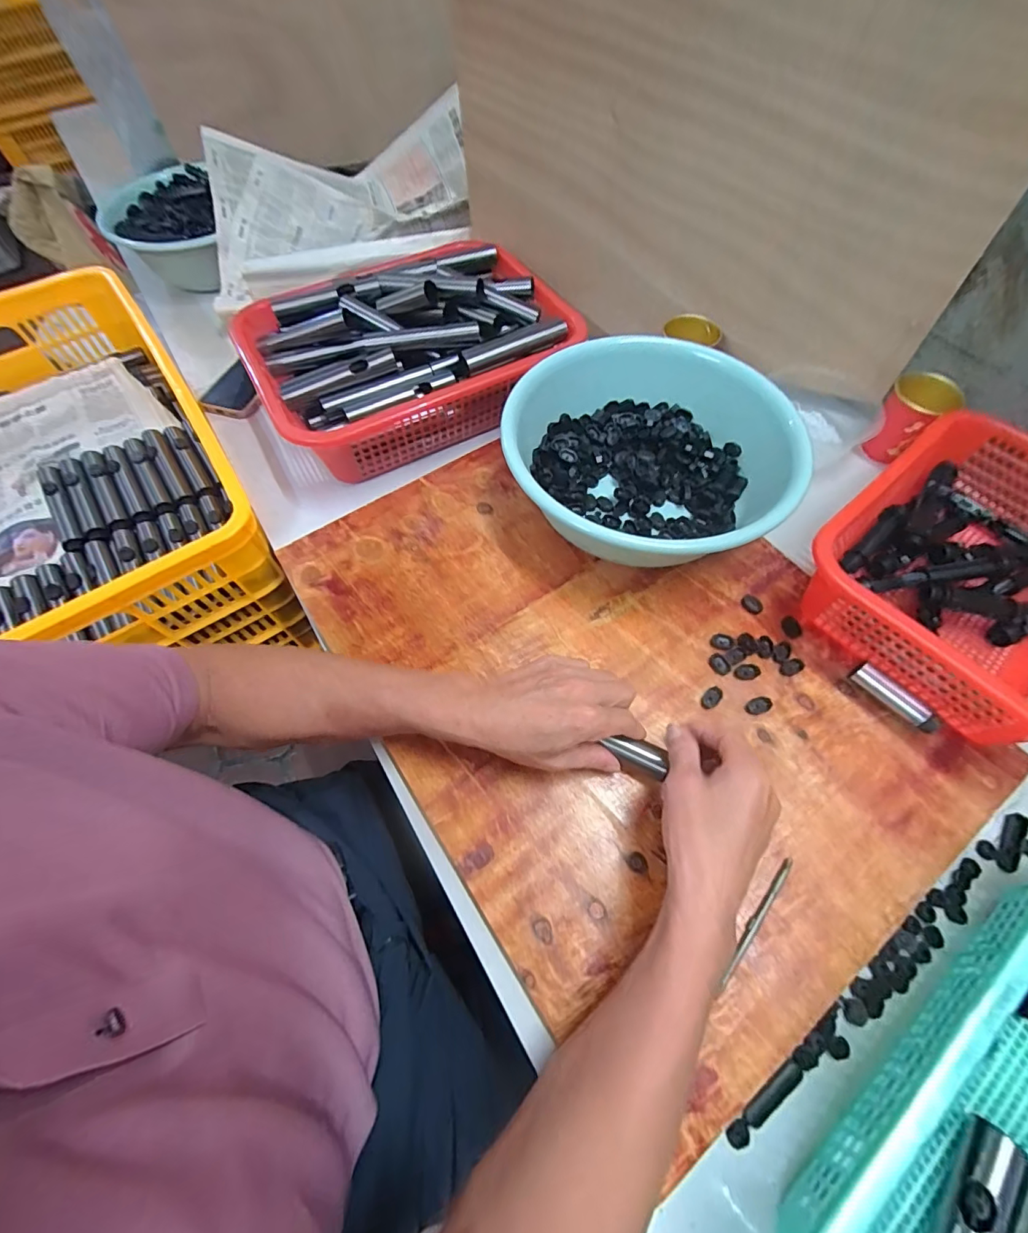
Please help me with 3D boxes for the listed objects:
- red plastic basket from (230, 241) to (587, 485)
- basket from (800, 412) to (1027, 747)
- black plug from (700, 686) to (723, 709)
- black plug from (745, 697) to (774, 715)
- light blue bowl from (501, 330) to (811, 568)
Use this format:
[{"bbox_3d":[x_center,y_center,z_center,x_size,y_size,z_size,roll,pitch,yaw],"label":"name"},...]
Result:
[{"bbox_3d":[-0.123,-0.344,0.612,0.387,0.099,0.287,-25,64,-10],"label":"red plastic basket"},{"bbox_3d":[0.457,-0.054,0.456,0.317,0.087,0.240,-37,67,-16],"label":"basket"},{"bbox_3d":[0.183,0.076,0.442,0.023,0.007,0.014,-39,67,-16],"label":"black plug"},{"bbox_3d":[0.224,0.082,0.437,0.023,0.007,0.014,-15,62,-5],"label":"black plug"},{"bbox_3d":[0.149,-0.171,0.517,0.269,0.095,0.293,-28,64,-11],"label":"light blue bowl"}]

